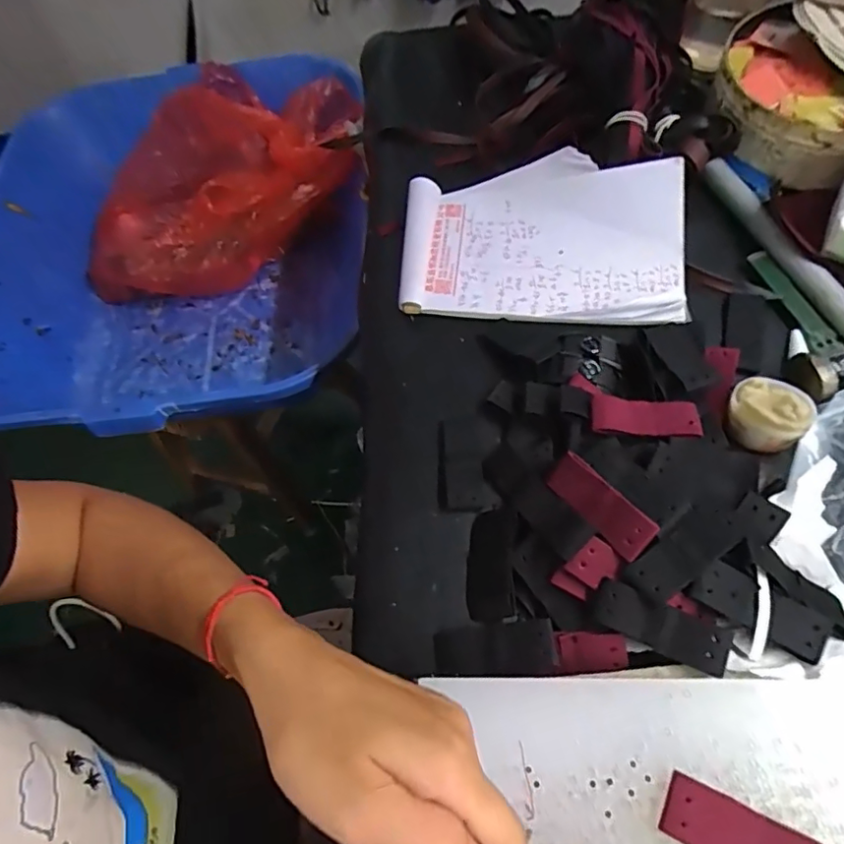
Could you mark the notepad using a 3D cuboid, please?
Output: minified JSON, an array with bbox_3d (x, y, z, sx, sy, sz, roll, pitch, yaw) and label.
[{"bbox_3d":[0.093,-0.151,0.446,0.222,0.049,0.147,6,63,11],"label":"notepad"}]

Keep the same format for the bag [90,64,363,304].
[{"bbox_3d":[-0.288,-0.363,0.804,0.434,0.227,0.302,-3,62,6],"label":"bag"}]

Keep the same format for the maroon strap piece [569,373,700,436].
[{"bbox_3d":[0.134,-0.004,0.357,0.082,0.012,0.042,19,66,17],"label":"maroon strap piece"}]

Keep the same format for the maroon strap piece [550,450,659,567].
[{"bbox_3d":[0.102,0.048,0.321,0.026,0.006,0.067,-53,50,13],"label":"maroon strap piece"}]

